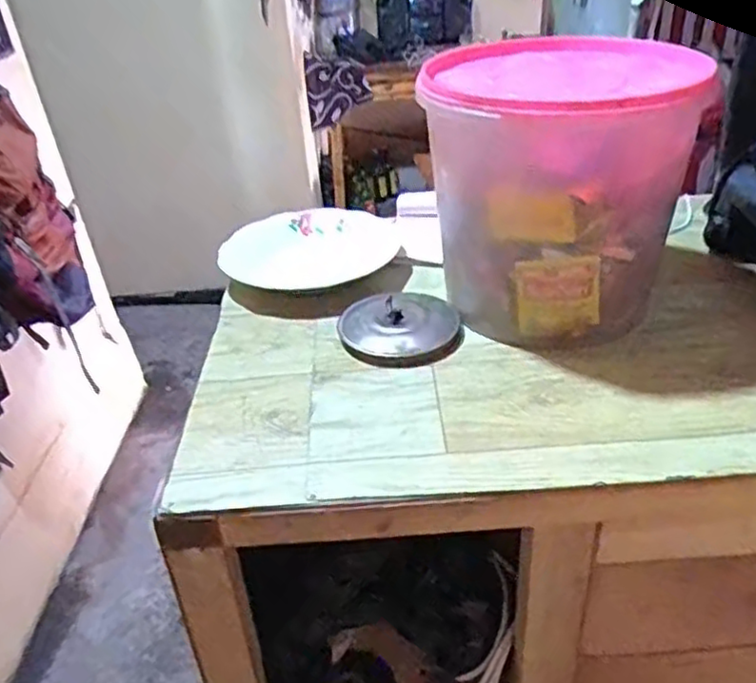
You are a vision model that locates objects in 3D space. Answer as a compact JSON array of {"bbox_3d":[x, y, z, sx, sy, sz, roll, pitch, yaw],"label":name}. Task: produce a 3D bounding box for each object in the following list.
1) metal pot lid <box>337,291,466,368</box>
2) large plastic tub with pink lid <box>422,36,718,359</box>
[{"bbox_3d":[0.027,-0.023,0.702,0.122,0.033,0.106,-27,38,-29],"label":"metal pot lid"},{"bbox_3d":[0.178,-0.152,0.698,0.234,0.226,0.245,10,37,24],"label":"large plastic tub with pink lid"}]

